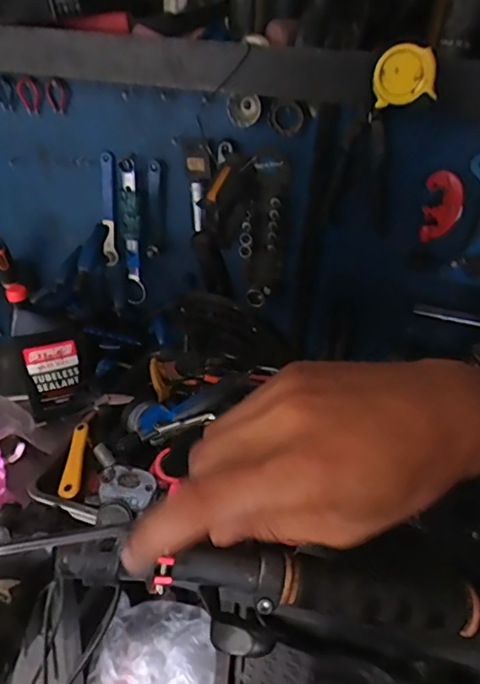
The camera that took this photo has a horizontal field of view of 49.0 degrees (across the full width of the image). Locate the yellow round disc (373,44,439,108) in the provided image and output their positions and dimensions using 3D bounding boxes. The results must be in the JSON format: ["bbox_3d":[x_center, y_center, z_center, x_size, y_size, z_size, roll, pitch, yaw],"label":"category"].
[{"bbox_3d":[0.159,-0.256,0.508,0.058,0.052,0.013,17,34,20],"label":"yellow round disc"}]

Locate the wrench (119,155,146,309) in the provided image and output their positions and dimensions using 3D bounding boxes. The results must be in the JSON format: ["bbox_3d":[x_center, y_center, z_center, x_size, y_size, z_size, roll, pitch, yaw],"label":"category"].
[{"bbox_3d":[-0.191,-0.187,0.927,0.043,0.254,0.013,15,32,16],"label":"wrench"}]

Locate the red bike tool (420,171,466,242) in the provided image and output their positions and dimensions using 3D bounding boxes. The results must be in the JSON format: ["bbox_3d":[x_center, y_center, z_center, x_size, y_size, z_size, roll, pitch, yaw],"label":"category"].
[{"bbox_3d":[0.297,-0.198,0.774,0.058,0.100,0.014,7,31,5],"label":"red bike tool"}]

